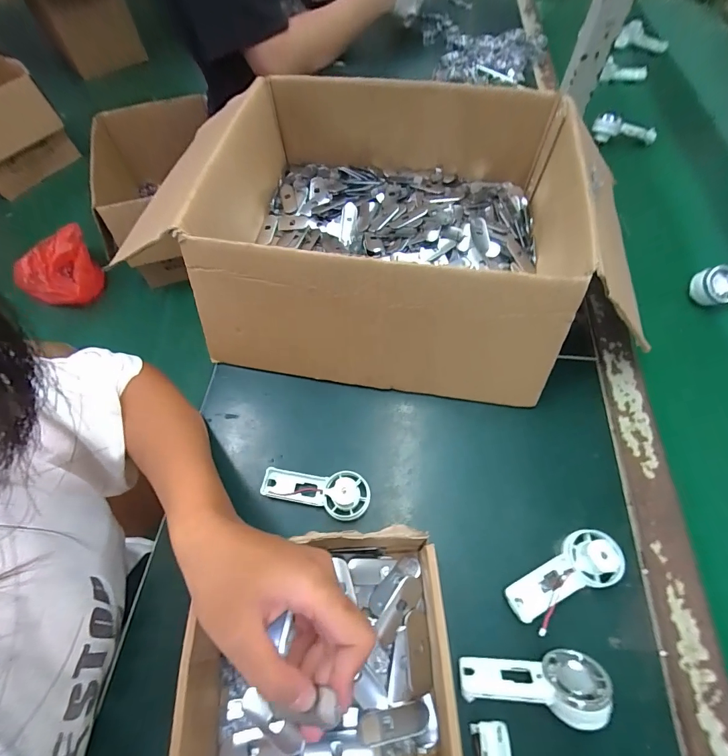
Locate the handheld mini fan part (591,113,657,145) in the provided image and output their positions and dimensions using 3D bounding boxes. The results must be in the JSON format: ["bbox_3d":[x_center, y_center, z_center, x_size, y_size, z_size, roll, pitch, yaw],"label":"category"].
[{"bbox_3d":[0.389,-0.371,0.564,0.088,0.034,0.027,0,60,2],"label":"handheld mini fan part"}]

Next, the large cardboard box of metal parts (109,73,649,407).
[{"bbox_3d":[0.036,-0.186,0.406,0.363,0.178,0.357,10,60,7],"label":"large cardboard box of metal parts"}]

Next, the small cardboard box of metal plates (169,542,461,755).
[{"bbox_3d":[-0.032,0.193,0.259,0.176,0.057,0.146,-4,60,-1],"label":"small cardboard box of metal plates"}]

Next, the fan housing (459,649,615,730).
[{"bbox_3d":[0.113,0.202,0.254,0.091,0.033,0.037,5,60,4],"label":"fan housing"}]

